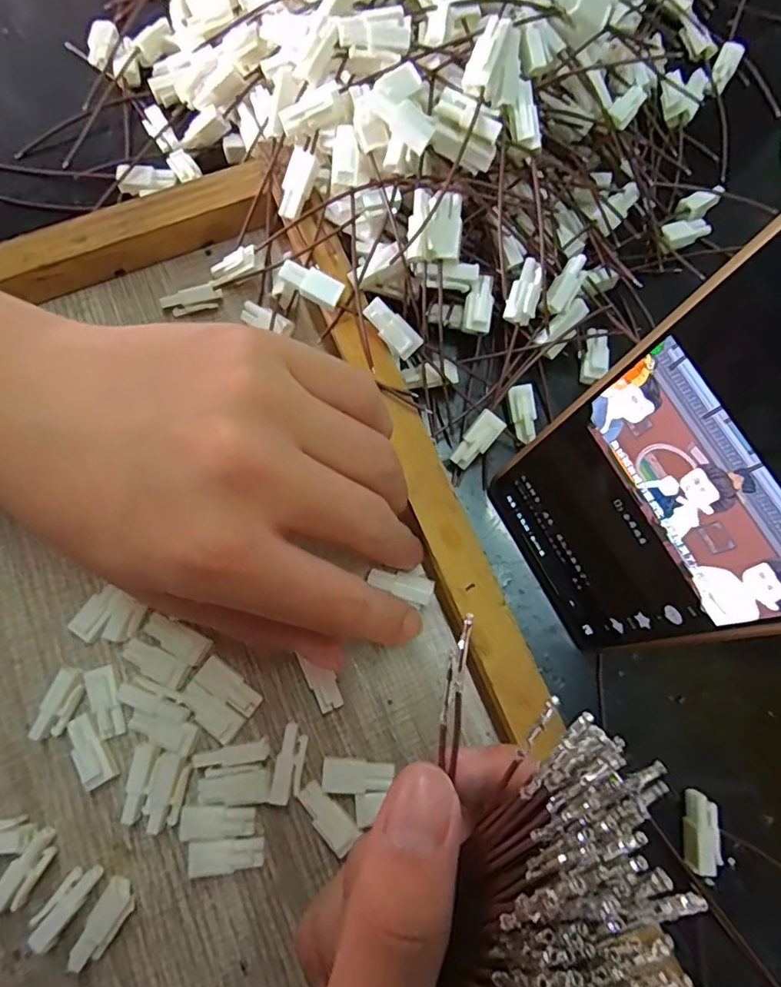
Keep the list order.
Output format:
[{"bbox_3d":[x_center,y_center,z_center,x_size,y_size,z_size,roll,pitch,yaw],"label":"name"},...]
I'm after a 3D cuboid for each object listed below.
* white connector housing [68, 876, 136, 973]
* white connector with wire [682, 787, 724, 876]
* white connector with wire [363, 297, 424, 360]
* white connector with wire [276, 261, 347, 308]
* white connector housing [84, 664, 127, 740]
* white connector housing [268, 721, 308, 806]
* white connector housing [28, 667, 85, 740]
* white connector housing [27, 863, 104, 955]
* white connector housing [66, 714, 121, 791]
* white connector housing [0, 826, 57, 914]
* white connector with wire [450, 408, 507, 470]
[{"bbox_3d":[-0.096,0.145,0.186,0.011,0.009,0.026,29,77,6],"label":"white connector housing"},{"bbox_3d":[0.113,0.122,0.199,0.010,0.010,0.026,6,76,0],"label":"white connector with wire"},{"bbox_3d":[0.001,-0.065,0.218,0.025,0.007,0.011,44,80,-8],"label":"white connector with wire"},{"bbox_3d":[-0.032,-0.084,0.219,0.026,0.005,0.009,23,77,-6],"label":"white connector with wire"},{"bbox_3d":[-0.103,0.076,0.200,0.010,0.005,0.025,-15,89,-2],"label":"white connector housing"},{"bbox_3d":[-0.036,0.097,0.199,0.010,0.008,0.026,9,76,1],"label":"white connector housing"},{"bbox_3d":[-0.120,0.077,0.201,0.009,0.011,0.025,25,77,5],"label":"white connector housing"},{"bbox_3d":[-0.109,0.138,0.186,0.010,0.006,0.027,34,67,10],"label":"white connector housing"},{"bbox_3d":[-0.108,0.092,0.198,0.009,0.008,0.025,-28,78,-8],"label":"white connector housing"},{"bbox_3d":[-0.124,0.129,0.187,0.010,0.007,0.026,29,63,9],"label":"white connector housing"},{"bbox_3d":[0.035,-0.022,0.225,0.011,0.006,0.025,42,101,11],"label":"white connector with wire"}]

